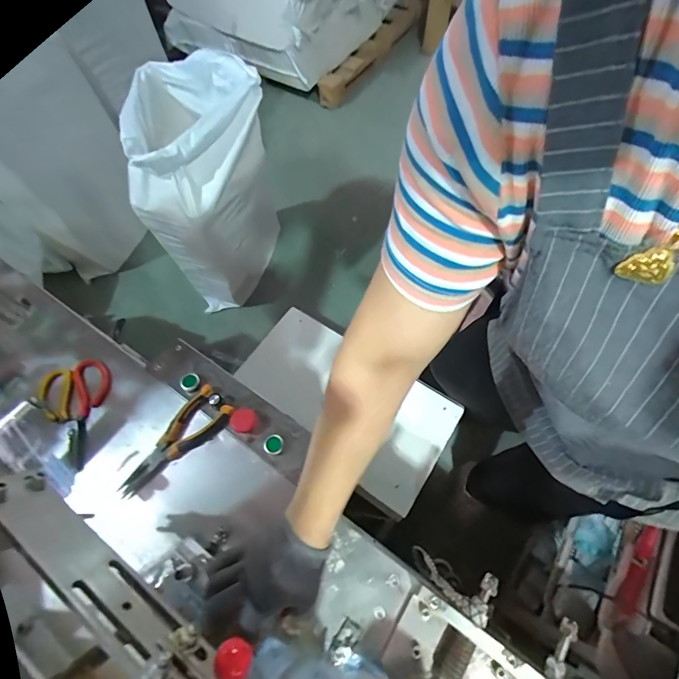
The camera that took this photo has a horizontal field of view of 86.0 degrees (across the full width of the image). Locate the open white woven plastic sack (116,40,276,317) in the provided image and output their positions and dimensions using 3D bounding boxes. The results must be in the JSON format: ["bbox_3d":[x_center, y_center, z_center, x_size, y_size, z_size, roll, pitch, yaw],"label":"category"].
[{"bbox_3d":[-0.398,-0.445,1.203,0.262,0.678,0.487,24,67,14],"label":"open white woven plastic sack"}]

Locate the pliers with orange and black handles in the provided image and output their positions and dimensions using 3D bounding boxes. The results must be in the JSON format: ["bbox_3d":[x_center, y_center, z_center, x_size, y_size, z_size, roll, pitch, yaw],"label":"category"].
[{"bbox_3d":[-0.253,0.158,0.560,0.070,0.016,0.184,38,71,19],"label":"pliers with orange and black handles"}]

